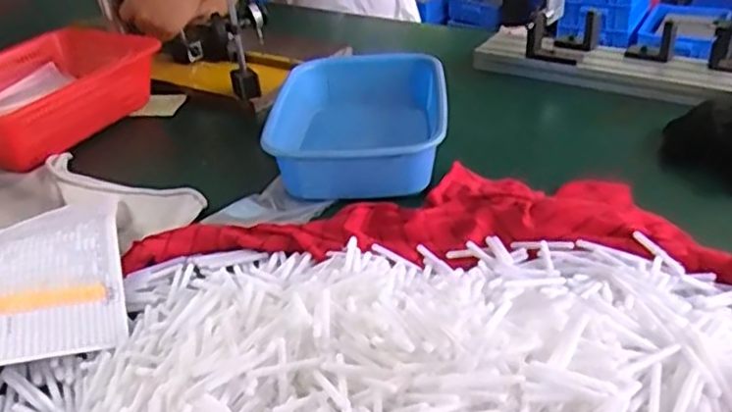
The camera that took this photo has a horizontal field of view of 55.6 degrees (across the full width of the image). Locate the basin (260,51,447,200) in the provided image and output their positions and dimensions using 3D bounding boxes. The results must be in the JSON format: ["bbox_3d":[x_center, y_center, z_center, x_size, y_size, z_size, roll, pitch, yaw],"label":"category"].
[{"bbox_3d":[-0.005,-0.098,0.885,0.202,0.096,0.274,-2,32,5],"label":"basin"}]

